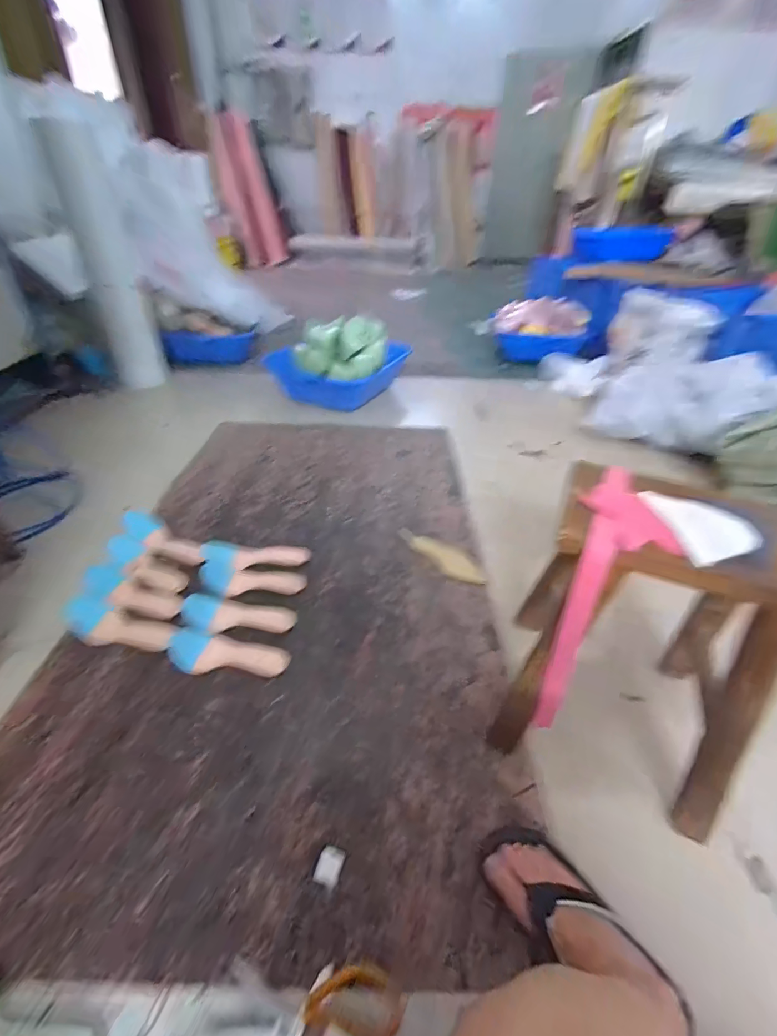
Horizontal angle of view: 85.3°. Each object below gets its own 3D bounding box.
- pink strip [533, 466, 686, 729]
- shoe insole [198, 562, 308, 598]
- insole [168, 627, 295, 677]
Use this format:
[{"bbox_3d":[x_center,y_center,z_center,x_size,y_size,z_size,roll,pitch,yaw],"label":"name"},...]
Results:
[{"bbox_3d":[0.269,0.106,0.549,0.094,0.332,0.124,18,10,18],"label":"pink strip"},{"bbox_3d":[-0.308,0.140,0.962,0.223,0.043,0.076,-1,38,-6],"label":"shoe insole"},{"bbox_3d":[-0.308,0.266,0.813,0.219,0.038,0.083,6,38,4],"label":"insole"}]

